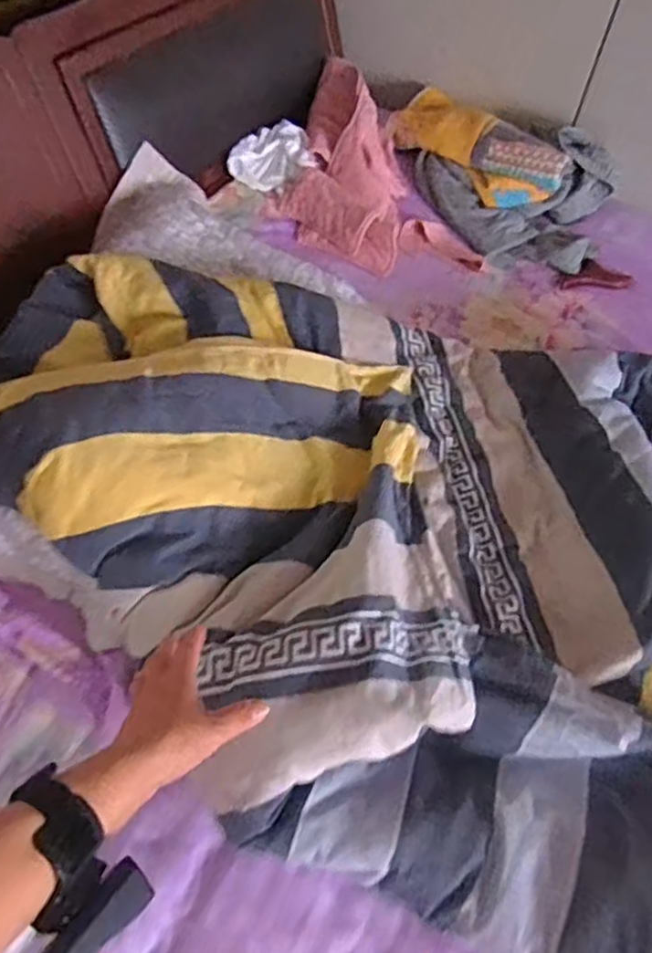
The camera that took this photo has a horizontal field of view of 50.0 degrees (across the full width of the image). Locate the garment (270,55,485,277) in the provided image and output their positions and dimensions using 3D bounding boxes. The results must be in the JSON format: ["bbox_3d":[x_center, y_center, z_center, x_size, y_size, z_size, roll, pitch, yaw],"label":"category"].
[{"bbox_3d":[0.042,-0.566,1.291,0.281,0.125,0.514,-21,59,-19],"label":"garment"}]

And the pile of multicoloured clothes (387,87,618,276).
[{"bbox_3d":[0.316,-0.576,1.323,0.459,0.119,0.299,36,58,19],"label":"pile of multicoloured clothes"}]

